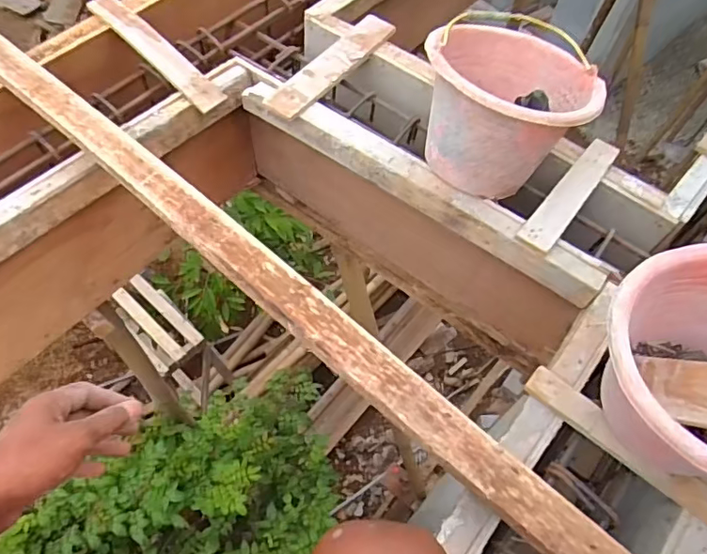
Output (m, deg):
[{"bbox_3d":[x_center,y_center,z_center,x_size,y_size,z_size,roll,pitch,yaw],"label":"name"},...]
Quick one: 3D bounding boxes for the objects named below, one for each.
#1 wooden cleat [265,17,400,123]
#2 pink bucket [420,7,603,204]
[{"bbox_3d":[-0.040,-0.420,1.061,0.082,0.020,0.336,36,65,16],"label":"wooden cleat"},{"bbox_3d":[0.249,-0.288,0.911,0.258,0.222,0.264,1,60,-2],"label":"pink bucket"}]

